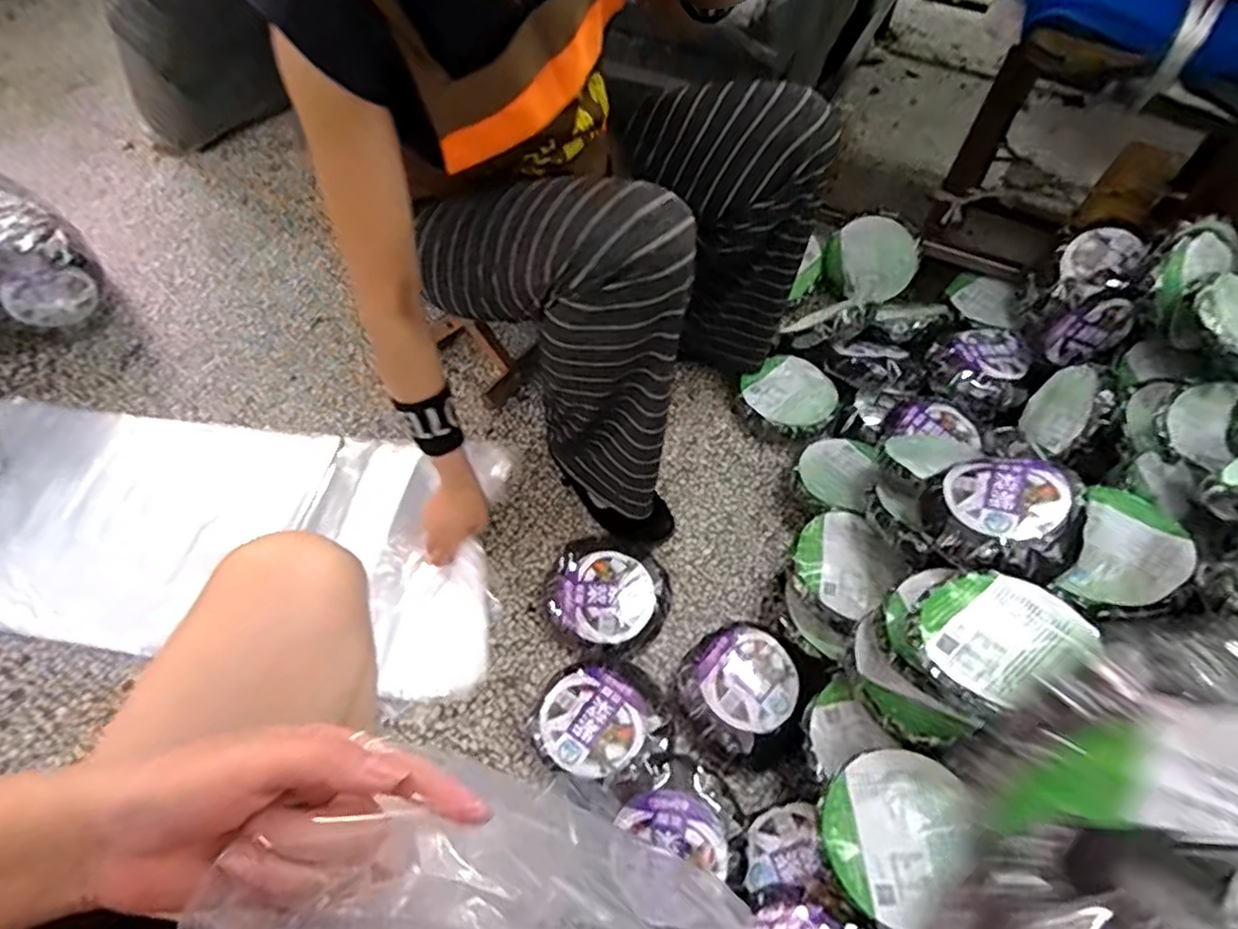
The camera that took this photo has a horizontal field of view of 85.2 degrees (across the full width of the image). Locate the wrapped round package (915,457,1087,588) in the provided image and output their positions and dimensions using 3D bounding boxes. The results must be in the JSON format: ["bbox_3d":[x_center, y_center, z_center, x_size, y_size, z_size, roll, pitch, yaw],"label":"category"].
[{"bbox_3d":[0.421,0.058,0.750,0.150,0.069,0.143,1,55,-1],"label":"wrapped round package"}]

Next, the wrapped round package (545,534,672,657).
[{"bbox_3d":[-0.012,0.159,0.881,0.153,0.047,0.154,1,55,-1],"label":"wrapped round package"}]

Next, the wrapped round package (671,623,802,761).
[{"bbox_3d":[0.142,0.269,0.816,0.129,0.049,0.152,39,62,22],"label":"wrapped round package"}]

